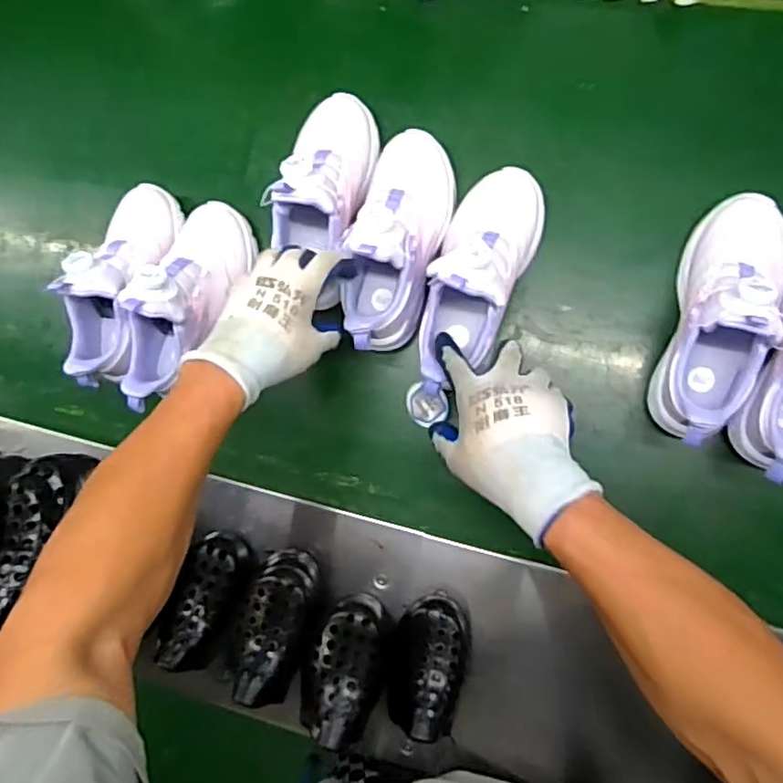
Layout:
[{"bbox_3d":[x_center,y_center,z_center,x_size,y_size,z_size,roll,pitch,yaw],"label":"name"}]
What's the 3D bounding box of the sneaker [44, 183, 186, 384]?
[{"bbox_3d":[-0.281,-0.116,0.644,0.083,0.116,0.223,17,82,8],"label":"sneaker"}]

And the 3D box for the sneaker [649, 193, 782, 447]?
[{"bbox_3d":[0.293,-0.066,0.544,0.096,0.130,0.224,20,95,8],"label":"sneaker"}]

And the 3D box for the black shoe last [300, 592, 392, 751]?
[{"bbox_3d":[-0.043,0.251,0.576,0.074,0.100,0.108,12,94,8],"label":"black shoe last"}]

